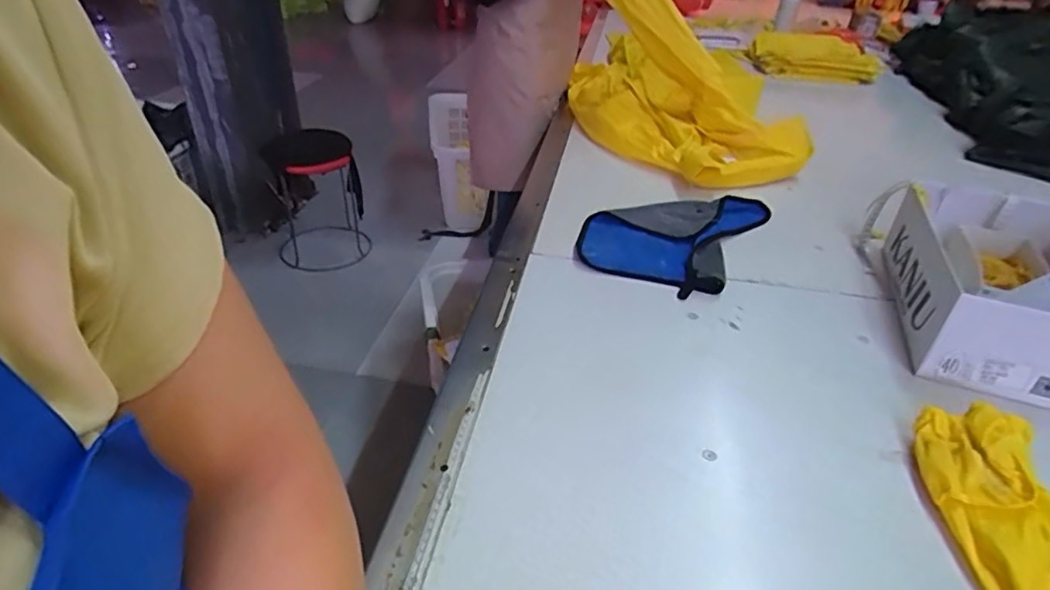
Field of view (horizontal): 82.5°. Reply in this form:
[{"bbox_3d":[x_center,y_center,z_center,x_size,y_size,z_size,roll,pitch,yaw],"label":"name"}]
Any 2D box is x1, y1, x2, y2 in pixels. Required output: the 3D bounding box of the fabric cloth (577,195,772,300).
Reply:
[{"bbox_3d":[0.237,-0.110,0.977,0.243,0.044,0.355,20,38,23],"label":"fabric cloth"}]

